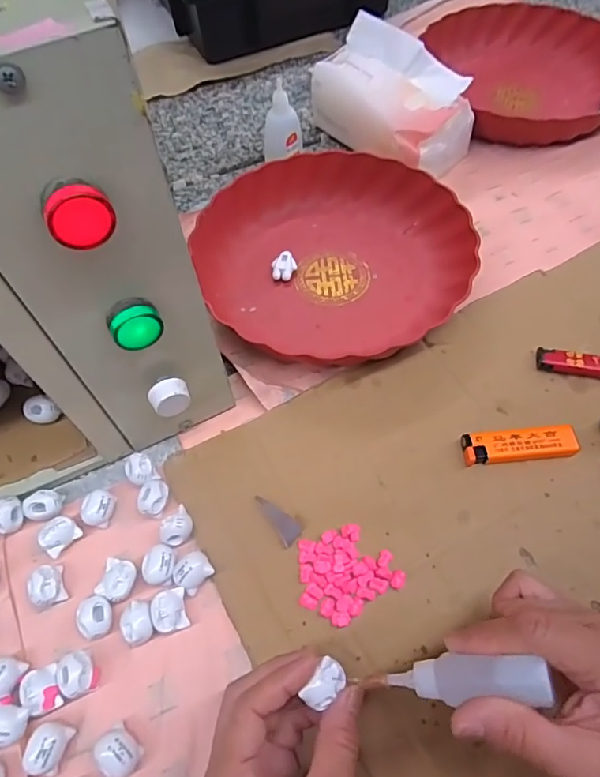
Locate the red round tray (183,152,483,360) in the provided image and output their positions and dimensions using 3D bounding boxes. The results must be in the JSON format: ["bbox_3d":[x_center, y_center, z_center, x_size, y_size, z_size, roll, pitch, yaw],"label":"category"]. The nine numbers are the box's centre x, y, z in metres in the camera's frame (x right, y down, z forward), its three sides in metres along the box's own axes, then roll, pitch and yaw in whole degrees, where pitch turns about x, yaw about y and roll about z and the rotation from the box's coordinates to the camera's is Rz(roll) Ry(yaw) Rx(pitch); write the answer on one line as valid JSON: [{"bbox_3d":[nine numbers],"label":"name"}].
[{"bbox_3d":[0.028,-0.124,0.470,0.226,0.044,0.221,-1,58,2],"label":"red round tray"}]

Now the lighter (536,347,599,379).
[{"bbox_3d":[0.228,-0.018,0.412,0.075,0.011,0.019,10,59,9],"label":"lighter"}]

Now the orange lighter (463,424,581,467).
[{"bbox_3d":[0.160,0.042,0.378,0.079,0.012,0.024,-4,58,1],"label":"orange lighter"}]

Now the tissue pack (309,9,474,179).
[{"bbox_3d":[0.095,-0.296,0.541,0.094,0.096,0.171,-32,62,-16],"label":"tissue pack"}]

